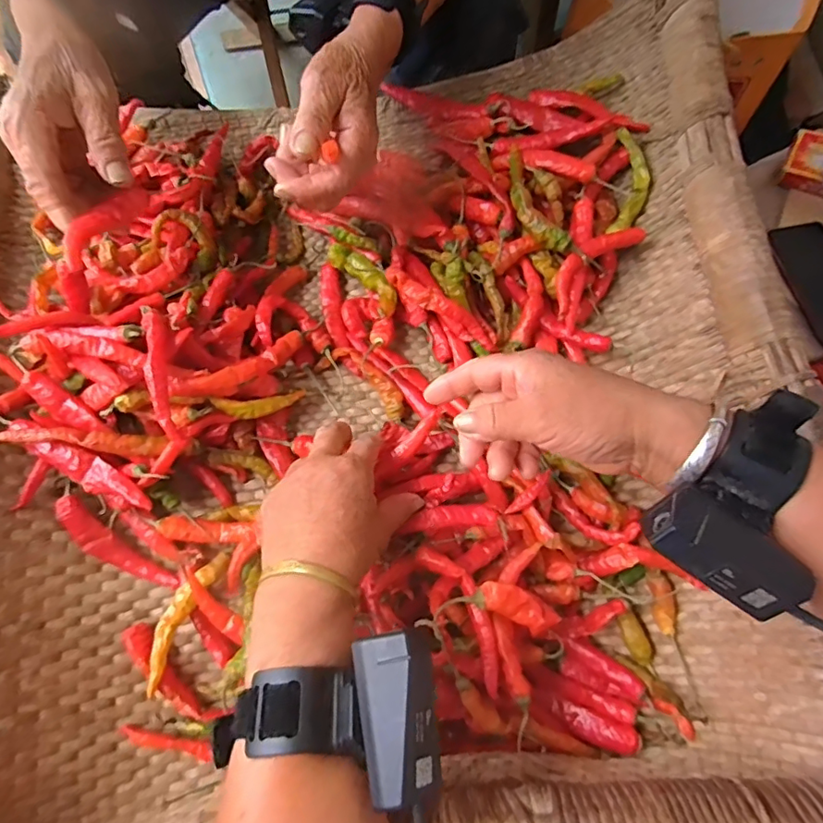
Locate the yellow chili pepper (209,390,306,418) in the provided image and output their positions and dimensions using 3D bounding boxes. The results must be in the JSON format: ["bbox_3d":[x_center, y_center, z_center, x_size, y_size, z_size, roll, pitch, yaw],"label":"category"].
[{"bbox_3d":[-0.111,-0.005,0.402,0.068,0.009,0.017,-9,71,-27],"label":"yellow chili pepper"}]

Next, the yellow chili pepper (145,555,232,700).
[{"bbox_3d":[-0.160,0.143,0.373,0.021,0.015,0.096,24,75,8],"label":"yellow chili pepper"}]

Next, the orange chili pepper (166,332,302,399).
[{"bbox_3d":[-0.120,-0.032,0.388,0.103,0.016,0.020,-31,74,-32],"label":"orange chili pepper"}]

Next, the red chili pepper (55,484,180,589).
[{"bbox_3d":[-0.217,0.099,0.392,0.104,0.013,0.024,41,77,-8],"label":"red chili pepper"}]

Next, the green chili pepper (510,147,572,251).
[{"bbox_3d":[0.092,-0.165,0.424,0.025,0.019,0.097,-20,74,-5],"label":"green chili pepper"}]

